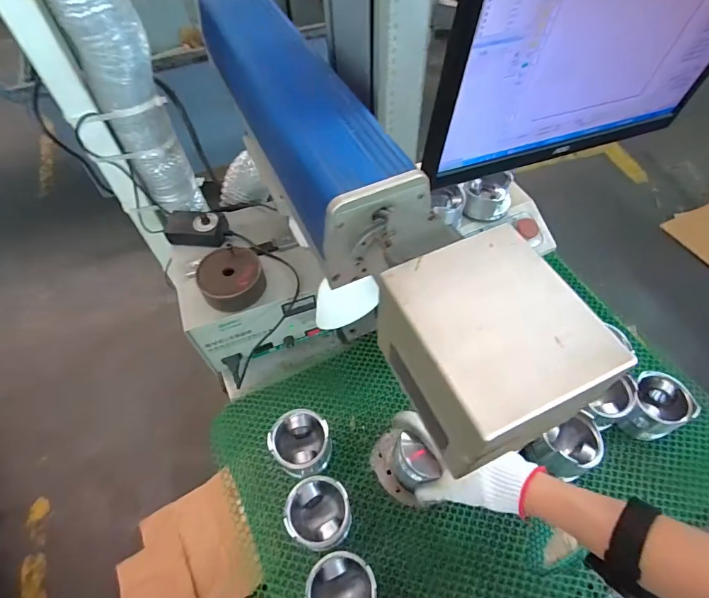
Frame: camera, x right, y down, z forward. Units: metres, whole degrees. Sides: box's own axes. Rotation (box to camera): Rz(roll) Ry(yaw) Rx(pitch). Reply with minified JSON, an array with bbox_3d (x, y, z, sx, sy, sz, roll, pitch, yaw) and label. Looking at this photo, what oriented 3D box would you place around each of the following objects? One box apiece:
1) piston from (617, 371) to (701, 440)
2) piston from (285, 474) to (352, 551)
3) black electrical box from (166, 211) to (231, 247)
[{"bbox_3d":[0.420,0.150,0.591,0.076,0.089,0.072,-1,55,1],"label":"piston"},{"bbox_3d":[-0.042,0.267,0.519,0.073,0.074,0.074,-1,55,1],"label":"piston"},{"bbox_3d":[-0.245,-0.111,0.648,0.095,0.033,0.054,3,55,3],"label":"black electrical box"}]

